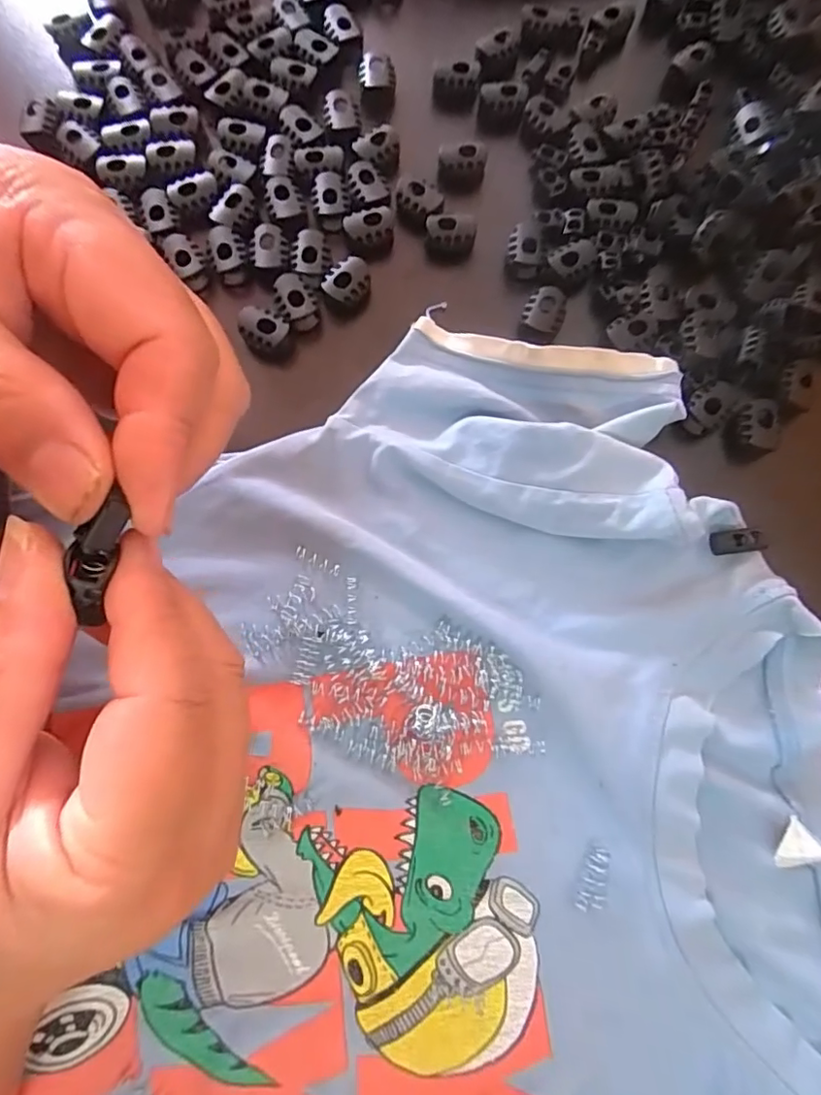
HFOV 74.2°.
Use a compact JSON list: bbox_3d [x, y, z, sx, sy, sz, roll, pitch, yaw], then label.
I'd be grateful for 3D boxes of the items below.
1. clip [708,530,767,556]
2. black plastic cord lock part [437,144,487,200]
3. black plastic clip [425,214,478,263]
[{"bbox_3d":[0.124,-0.002,0.207,0.019,0.006,0.008,-5,78,-1],"label":"clip"},{"bbox_3d":[0.023,-0.171,0.247,0.020,0.017,0.011,-3,78,0],"label":"black plastic cord lock part"},{"bbox_3d":[0.018,-0.136,0.239,0.021,0.014,0.014,6,78,2],"label":"black plastic clip"}]

